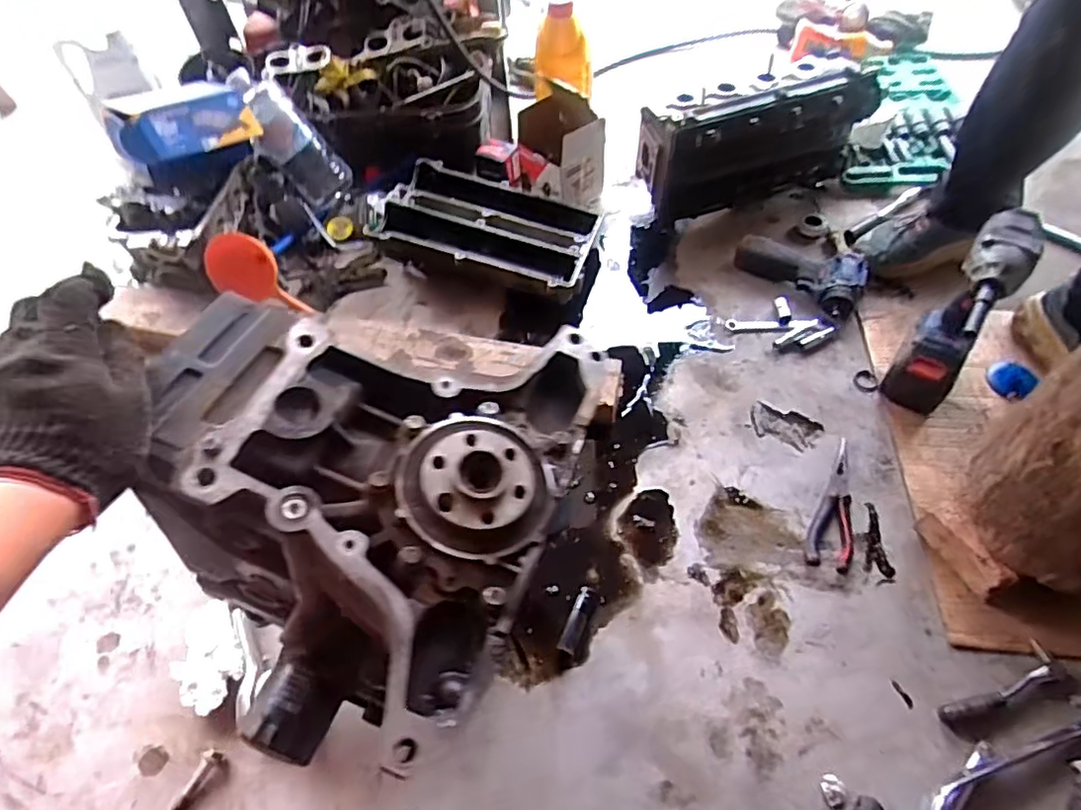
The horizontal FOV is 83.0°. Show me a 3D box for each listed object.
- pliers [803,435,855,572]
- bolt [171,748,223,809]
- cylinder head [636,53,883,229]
[{"bbox_3d":[0.386,0.126,0.798,0.050,0.016,0.188,16,57,13],"label":"pliers"},{"bbox_3d":[-0.363,0.396,0.643,0.016,0.012,0.064,22,59,17],"label":"bolt"},{"bbox_3d":[0.360,-0.467,1.057,0.361,0.174,0.134,-12,55,-8],"label":"cylinder head"}]

